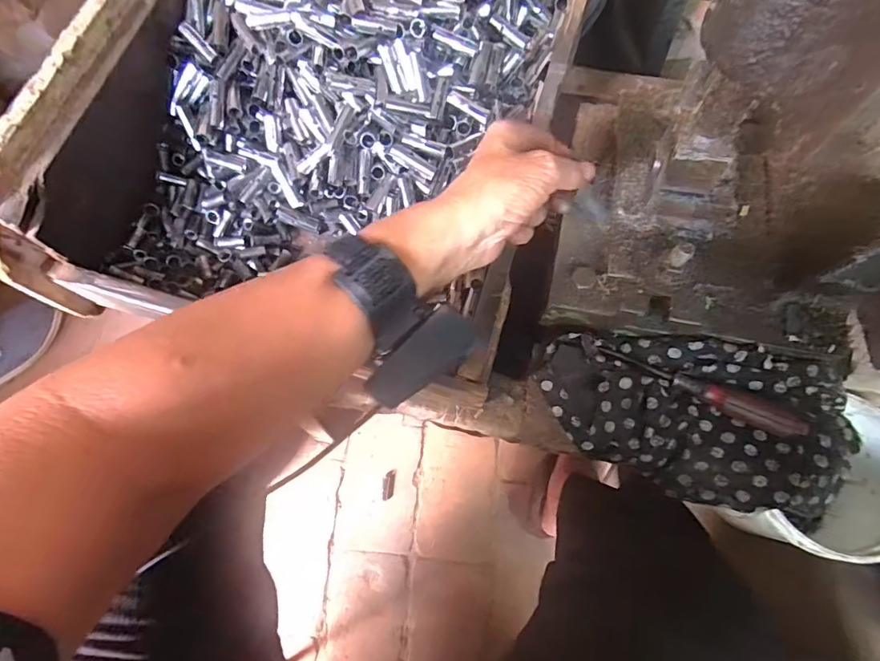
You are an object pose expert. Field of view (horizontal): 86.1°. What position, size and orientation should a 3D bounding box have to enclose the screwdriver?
[{"bbox_3d":[0.202,0.046,0.369,0.150,0.018,0.019,24,73,22],"label":"screwdriver"}]

